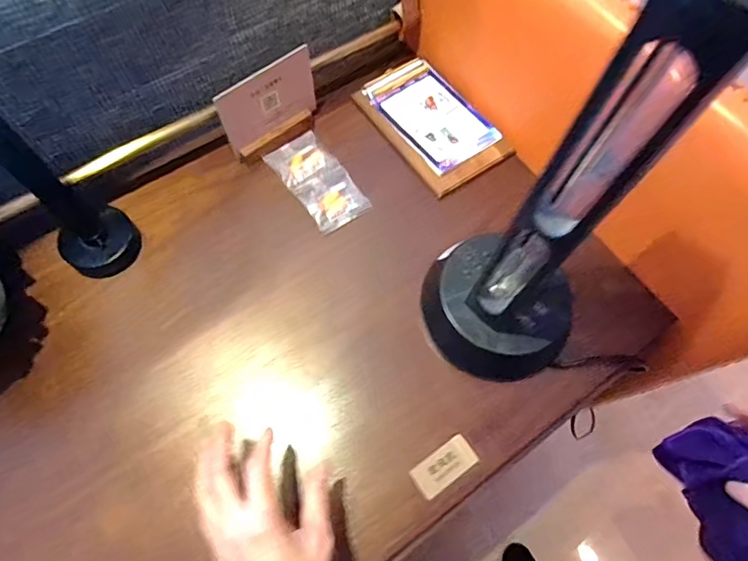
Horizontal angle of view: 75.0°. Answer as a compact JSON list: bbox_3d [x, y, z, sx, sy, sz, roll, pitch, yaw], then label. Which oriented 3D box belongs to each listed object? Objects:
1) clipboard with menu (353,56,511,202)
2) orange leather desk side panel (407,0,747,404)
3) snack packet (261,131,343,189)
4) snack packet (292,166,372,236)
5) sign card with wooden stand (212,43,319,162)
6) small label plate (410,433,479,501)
[{"bbox_3d":[0.071,-0.193,0.599,0.114,0.017,0.178,-33,73,-16],"label":"clipboard with menu"},{"bbox_3d":[0.206,-0.159,0.510,0.053,0.248,0.561,-31,72,-15],"label":"orange leather desk side panel"},{"bbox_3d":[-0.085,-0.142,0.573,0.065,0.013,0.063,-32,72,-15],"label":"snack packet"},{"bbox_3d":[-0.046,-0.092,0.555,0.066,0.009,0.065,-31,72,-15],"label":"snack packet"},{"bbox_3d":[-0.114,-0.195,0.551,0.119,0.088,0.030,-39,74,-17],"label":"sign card with wooden stand"},{"bbox_3d":[0.065,0.170,0.447,0.060,0.005,0.030,-32,72,-15],"label":"small label plate"}]

